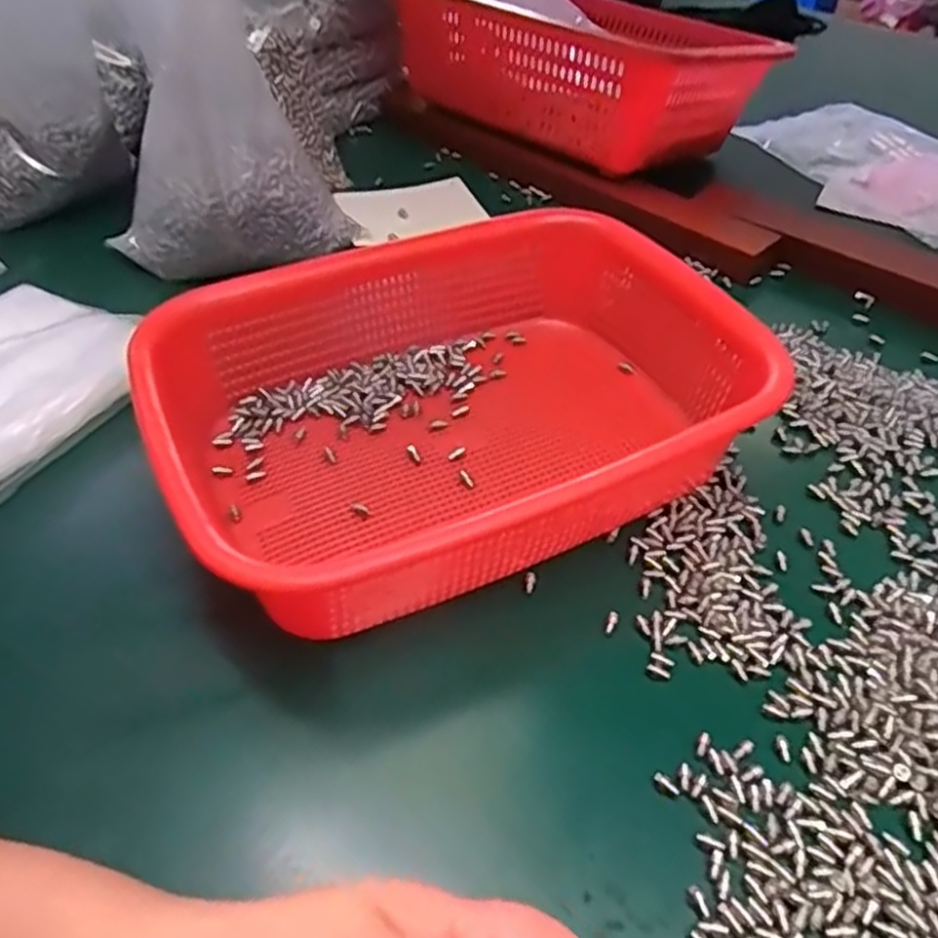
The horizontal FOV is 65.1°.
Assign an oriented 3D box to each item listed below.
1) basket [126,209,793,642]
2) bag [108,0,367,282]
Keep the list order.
[{"bbox_3d":[-0.006,-0.036,0.372,0.282,0.073,0.206,-25,52,-22],"label":"basket"},{"bbox_3d":[-0.156,-0.215,0.459,0.136,0.193,0.070,-18,50,-17],"label":"bag"}]

